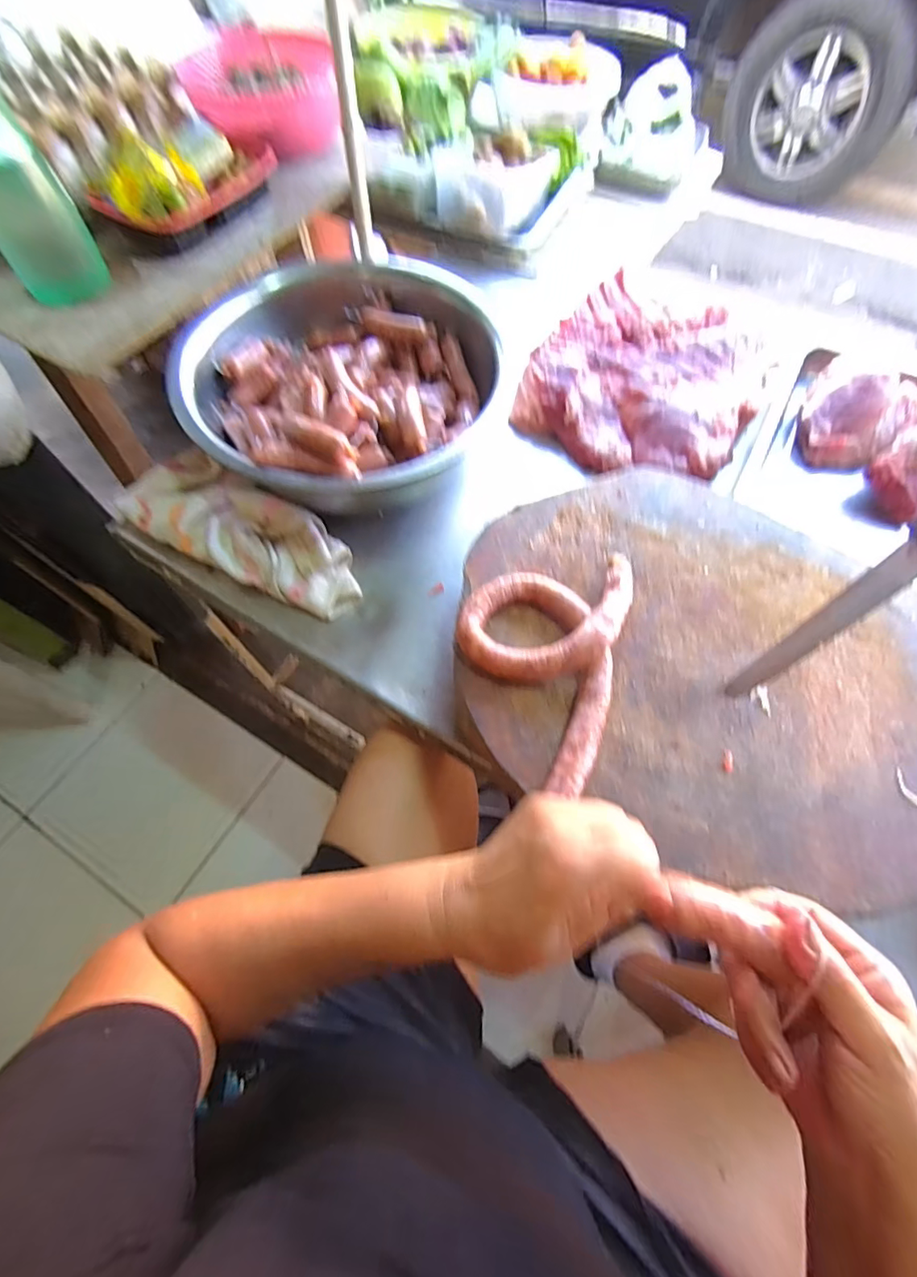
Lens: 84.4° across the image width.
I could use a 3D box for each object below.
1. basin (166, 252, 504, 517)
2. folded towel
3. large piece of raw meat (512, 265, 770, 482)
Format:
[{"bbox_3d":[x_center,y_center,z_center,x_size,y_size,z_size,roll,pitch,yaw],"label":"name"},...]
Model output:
[{"bbox_3d":[-0.134,-0.294,0.588,0.337,0.112,0.320,0,65,0],"label":"basin"},{"bbox_3d":[-0.249,-0.122,0.584,0.297,0.052,0.121,31,69,13],"label":"folded towel"},{"bbox_3d":[0.258,-0.361,0.699,0.294,0.053,0.312,29,68,12],"label":"large piece of raw meat"}]

